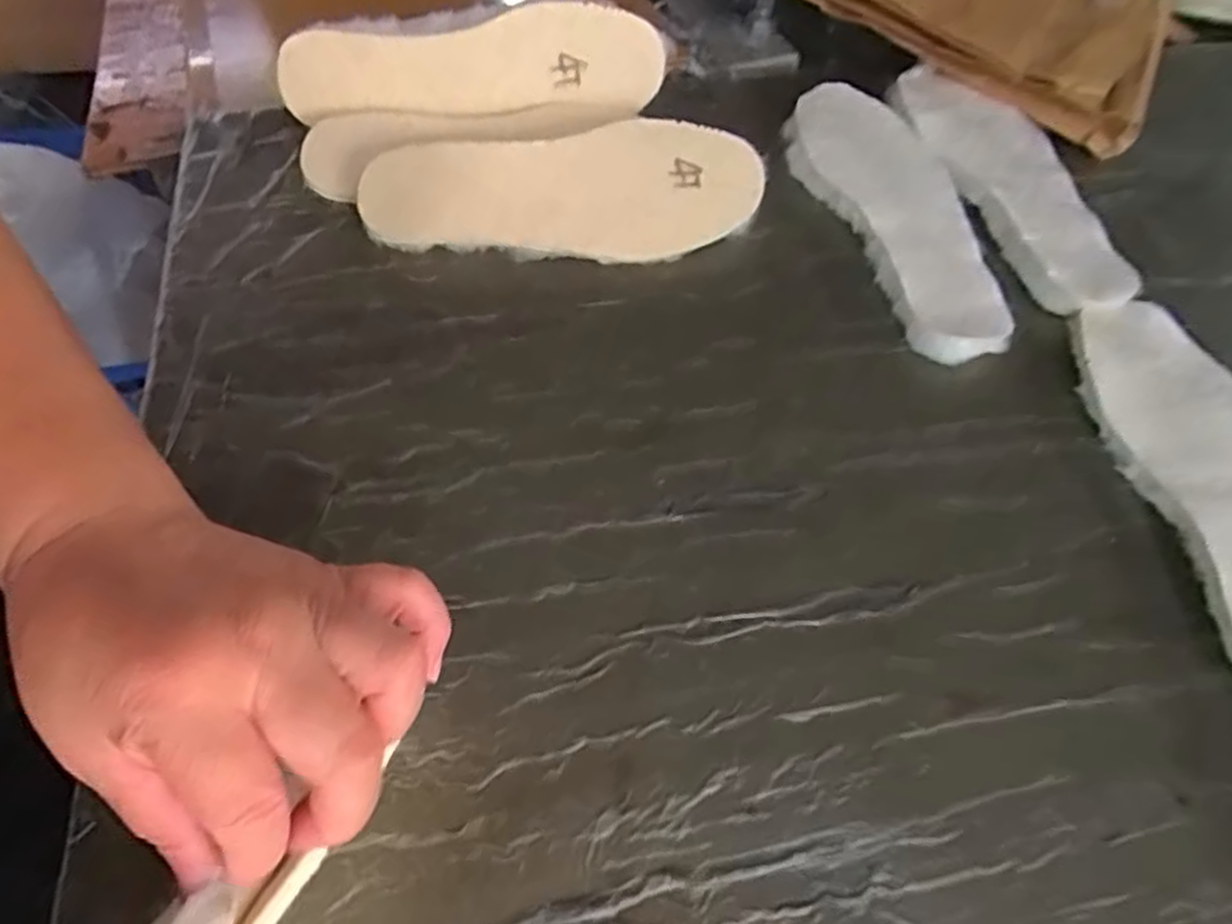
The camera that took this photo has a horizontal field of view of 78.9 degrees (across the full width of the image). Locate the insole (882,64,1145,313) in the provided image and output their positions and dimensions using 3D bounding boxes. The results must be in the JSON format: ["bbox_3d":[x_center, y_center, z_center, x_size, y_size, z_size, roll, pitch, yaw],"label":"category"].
[{"bbox_3d":[0.281,-0.204,0.533,0.084,0.014,0.251,-8,57,-10],"label":"insole"}]

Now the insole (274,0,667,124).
[{"bbox_3d":[-0.100,-0.274,0.513,0.260,0.066,0.018,-3,34,-3],"label":"insole"}]

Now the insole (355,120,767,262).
[{"bbox_3d":[-0.032,-0.176,0.482,0.251,0.012,0.087,0,85,-3],"label":"insole"}]

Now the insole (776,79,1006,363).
[{"bbox_3d":[0.199,-0.173,0.519,0.101,0.028,0.255,-14,59,-13],"label":"insole"}]

